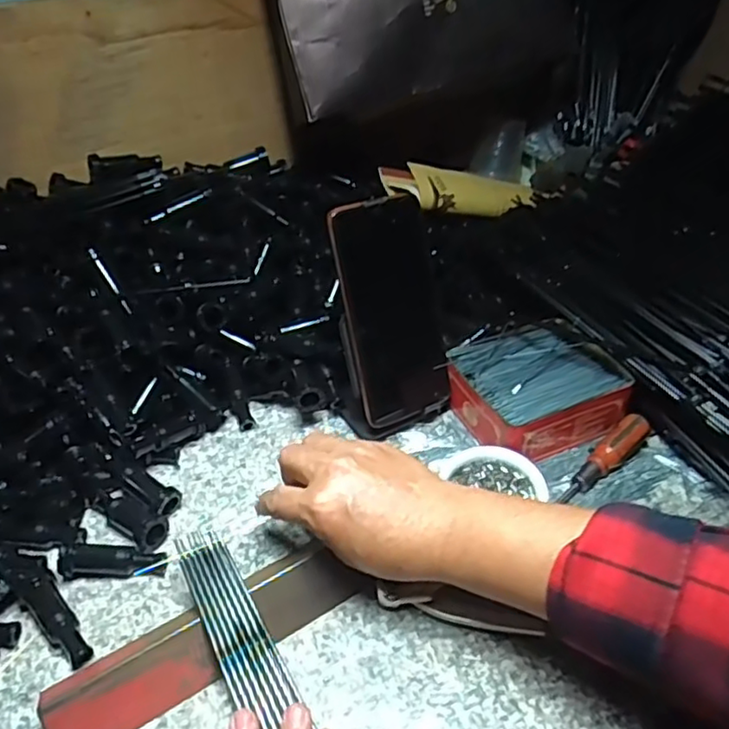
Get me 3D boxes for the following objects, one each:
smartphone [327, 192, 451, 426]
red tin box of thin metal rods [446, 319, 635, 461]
[{"bbox_3d":[0.022,-0.040,0.491,0.077,0.165,0.007,-19,18,-22],"label":"smartphone"},{"bbox_3d":[0.135,0.018,0.521,0.118,0.042,0.105,-17,42,-18],"label":"red tin box of thin metal rods"}]

